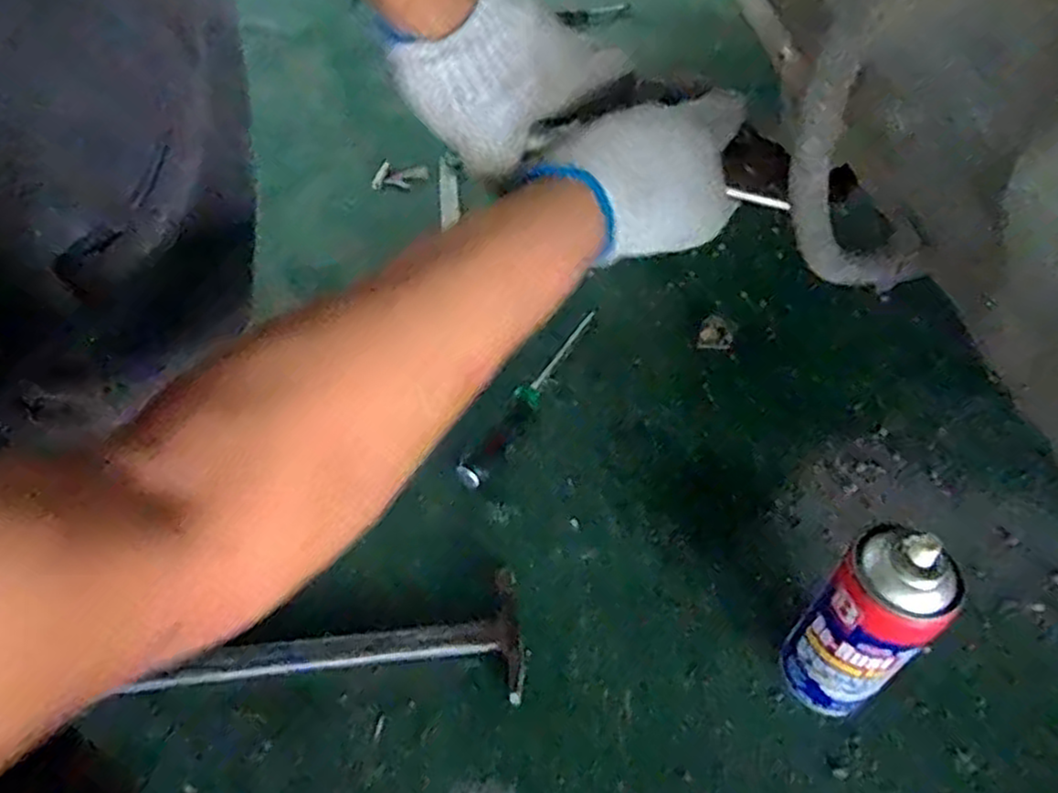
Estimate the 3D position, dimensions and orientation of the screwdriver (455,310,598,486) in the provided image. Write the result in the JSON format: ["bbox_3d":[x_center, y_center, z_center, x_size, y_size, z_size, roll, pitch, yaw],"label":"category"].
[{"bbox_3d":[-0.001,-0.004,0.697,0.026,0.022,0.225,23,55,18],"label":"screwdriver"}]

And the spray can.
[{"bbox_3d":[0.215,0.153,0.470,0.054,0.182,0.066,-31,57,-22],"label":"spray can"}]

